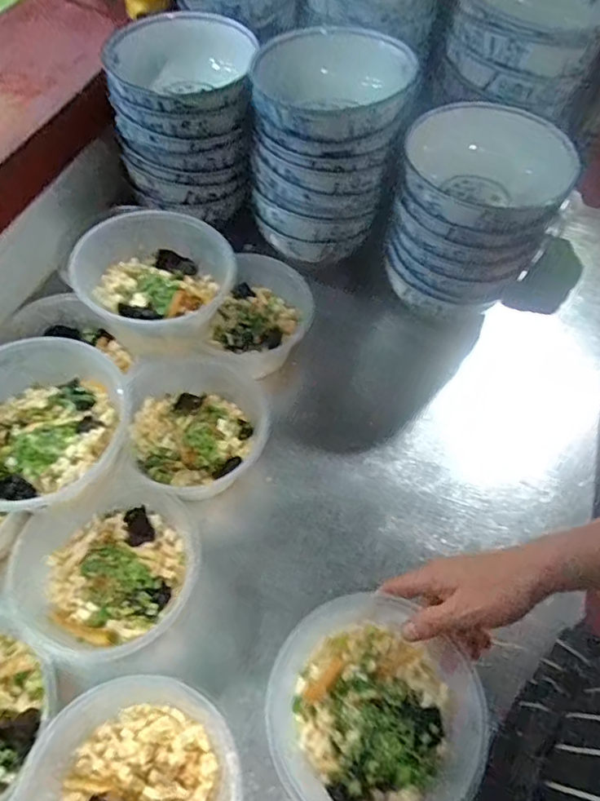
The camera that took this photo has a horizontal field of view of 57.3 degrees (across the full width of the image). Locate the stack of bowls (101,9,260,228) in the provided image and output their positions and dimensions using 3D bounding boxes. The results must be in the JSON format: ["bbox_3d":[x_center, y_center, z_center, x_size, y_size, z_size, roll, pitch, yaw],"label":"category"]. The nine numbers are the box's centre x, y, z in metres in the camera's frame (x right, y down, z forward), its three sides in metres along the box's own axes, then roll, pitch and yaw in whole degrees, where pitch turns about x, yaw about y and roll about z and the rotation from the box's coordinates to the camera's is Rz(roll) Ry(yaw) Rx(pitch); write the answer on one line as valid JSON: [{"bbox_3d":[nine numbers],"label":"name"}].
[{"bbox_3d":[-0.162,-0.391,0.774,0.185,0.185,0.172,1,58,-4],"label":"stack of bowls"}]

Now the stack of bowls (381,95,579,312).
[{"bbox_3d":[0.213,-0.238,0.715,0.188,0.192,0.192,13,58,4],"label":"stack of bowls"}]

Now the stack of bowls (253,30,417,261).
[{"bbox_3d":[0.036,-0.337,0.746,0.183,0.219,0.190,16,58,5],"label":"stack of bowls"}]

